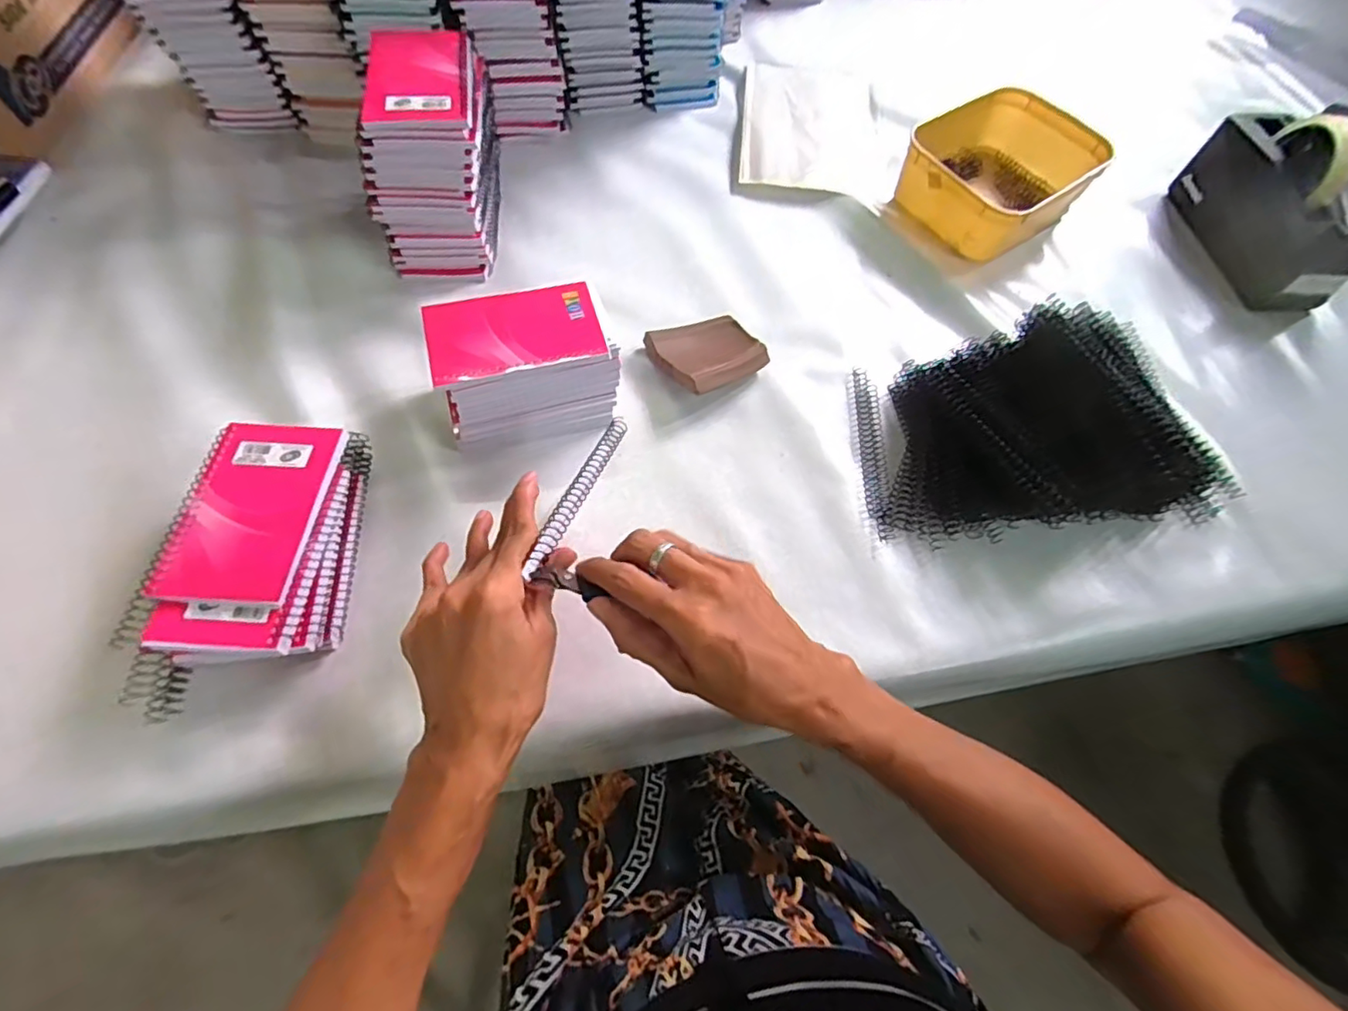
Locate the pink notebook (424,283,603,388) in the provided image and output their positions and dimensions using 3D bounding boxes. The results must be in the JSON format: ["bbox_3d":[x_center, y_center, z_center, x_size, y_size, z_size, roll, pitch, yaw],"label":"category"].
[{"bbox_3d":[-0.123,-0.135,0.450,0.127,0.008,0.075,-12,64,-11],"label":"pink notebook"}]

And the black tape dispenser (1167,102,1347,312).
[{"bbox_3d":[0.614,-0.314,0.591,0.063,0.117,0.203,-4,62,-5],"label":"black tape dispenser"}]

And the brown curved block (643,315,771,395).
[{"bbox_3d":[0.031,-0.136,0.532,0.087,0.031,0.084,-28,66,-17],"label":"brown curved block"}]

